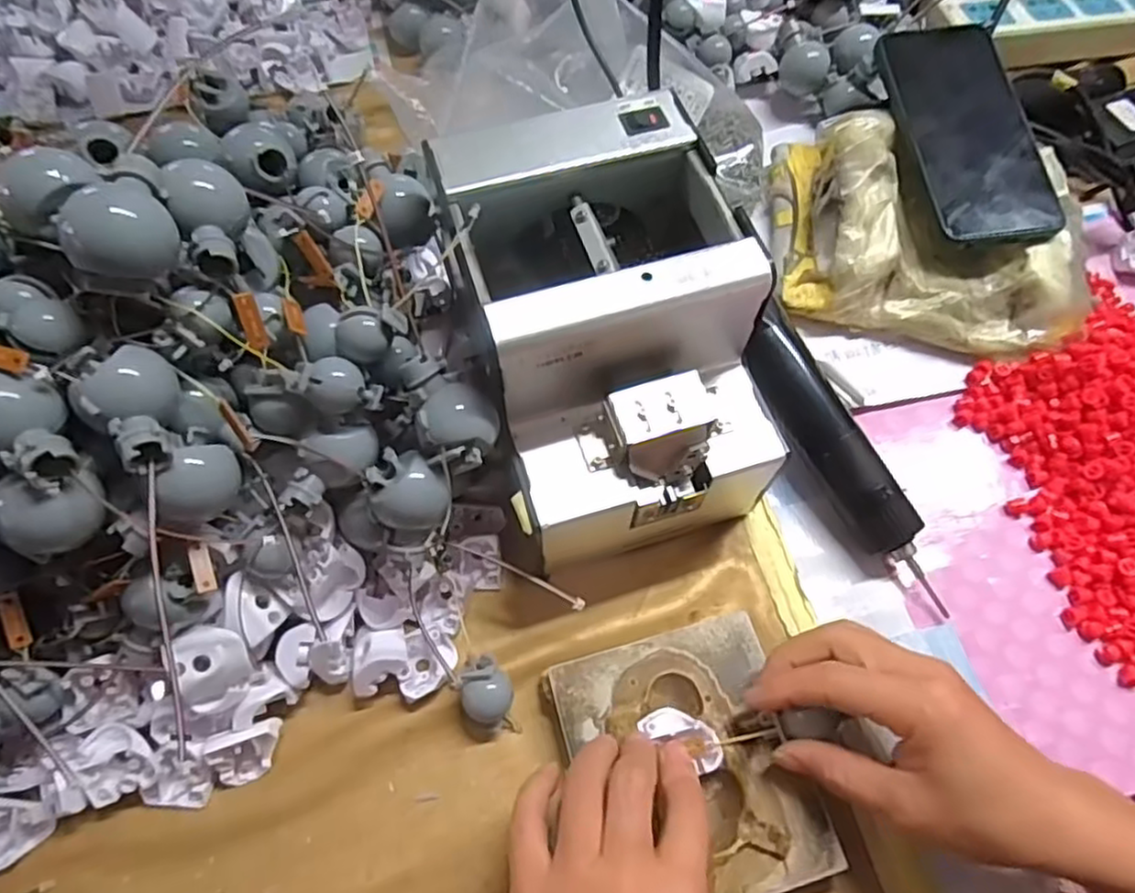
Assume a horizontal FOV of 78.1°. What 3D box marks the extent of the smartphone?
[{"bbox_3d":[0.252,-0.200,0.440,0.081,0.006,0.156,-9,73,-6],"label":"smartphone"}]

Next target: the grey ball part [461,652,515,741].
[{"bbox_3d":[-0.039,0.122,0.338,0.024,0.029,0.035,-4,65,-3],"label":"grey ball part"}]

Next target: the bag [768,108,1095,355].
[{"bbox_3d":[0.227,-0.140,0.443,0.181,0.056,0.144,9,65,4],"label":"bag"}]

